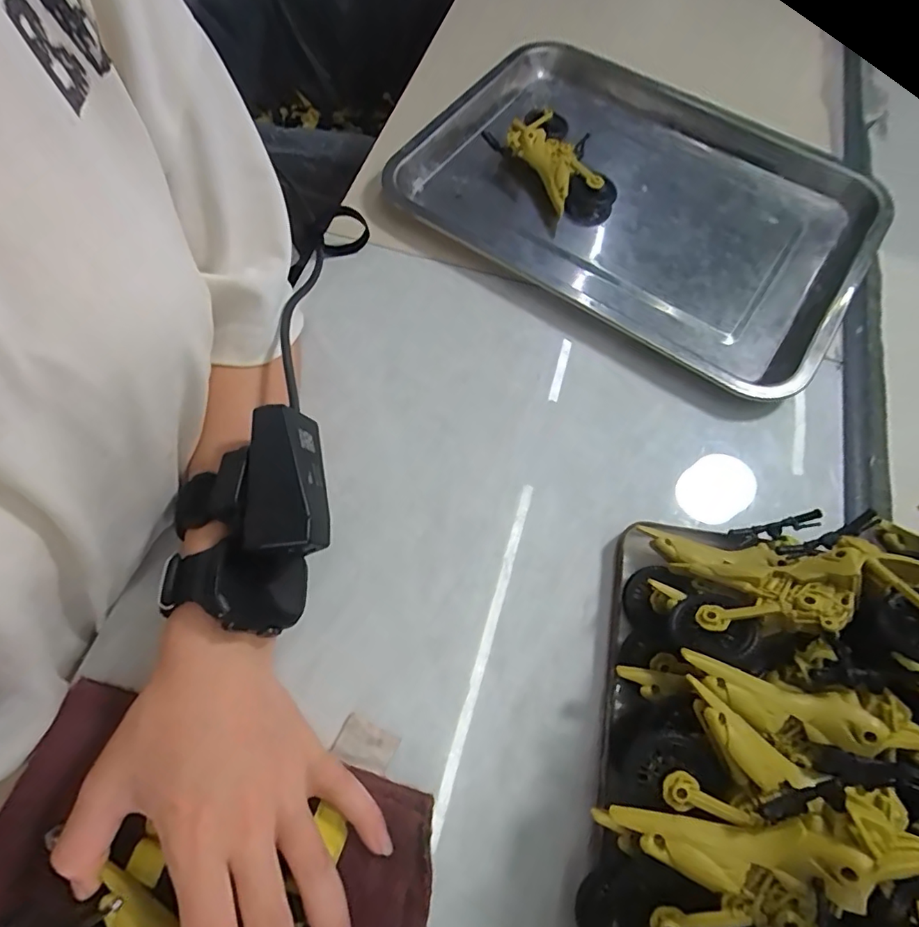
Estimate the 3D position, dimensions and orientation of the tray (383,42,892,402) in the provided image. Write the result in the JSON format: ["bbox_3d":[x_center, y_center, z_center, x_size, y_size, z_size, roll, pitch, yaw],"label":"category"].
[{"bbox_3d":[0.148,-0.217,0.423,0.345,0.040,0.270,34,67,12],"label":"tray"}]

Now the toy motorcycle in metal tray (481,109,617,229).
[{"bbox_3d":[0.081,-0.247,0.425,0.070,0.036,0.117,-35,73,-15],"label":"toy motorcycle in metal tray"}]

